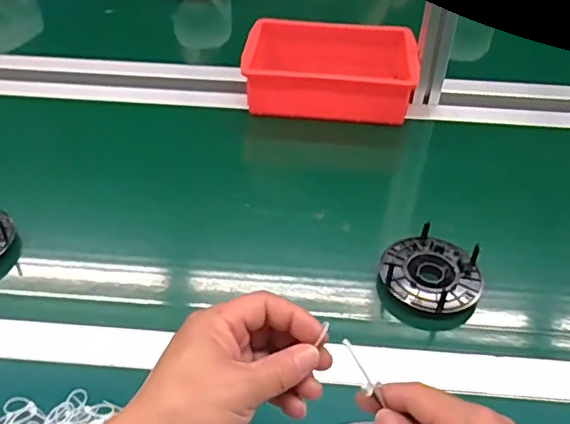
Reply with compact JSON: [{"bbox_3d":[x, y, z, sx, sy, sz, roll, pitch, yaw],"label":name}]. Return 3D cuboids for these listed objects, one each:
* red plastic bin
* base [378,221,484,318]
[{"bbox_3d":[0.065,-0.207,0.875,0.245,0.081,0.159,5,42,3],"label":"red plastic bin"},{"bbox_3d":[0.151,0.067,0.614,0.099,0.042,0.099,9,43,7],"label":"base"}]

